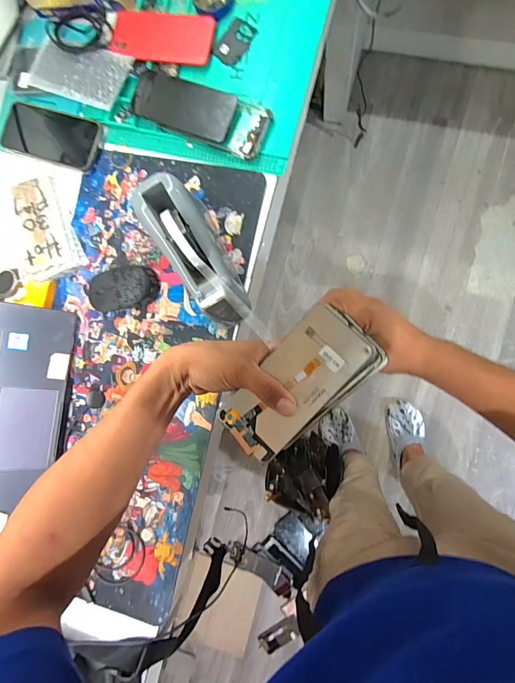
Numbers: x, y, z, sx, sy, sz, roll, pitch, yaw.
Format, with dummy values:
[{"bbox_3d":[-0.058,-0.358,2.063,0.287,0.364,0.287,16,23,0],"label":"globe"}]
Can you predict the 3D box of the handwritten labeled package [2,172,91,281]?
[{"bbox_3d":[-0.344,-0.184,0.581,0.089,0.024,0.178,-27,84,7],"label":"handwritten labeled package"}]

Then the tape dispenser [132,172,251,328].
[{"bbox_3d":[-0.080,-0.121,0.511,0.079,0.116,0.204,-35,83,5],"label":"tape dispenser"}]

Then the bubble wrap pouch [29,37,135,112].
[{"bbox_3d":[-0.285,-0.426,0.585,0.167,0.017,0.088,22,91,9],"label":"bubble wrap pouch"}]

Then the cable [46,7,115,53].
[{"bbox_3d":[-0.284,-0.501,0.594,0.101,0.015,0.076,4,88,9],"label":"cable"}]

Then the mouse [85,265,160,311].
[{"bbox_3d":[-0.209,-0.080,0.563,0.115,0.032,0.061,-12,86,8],"label":"mouse"}]

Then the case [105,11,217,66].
[{"bbox_3d":[-0.146,-0.469,0.569,0.160,0.007,0.080,10,89,9],"label":"case"}]

